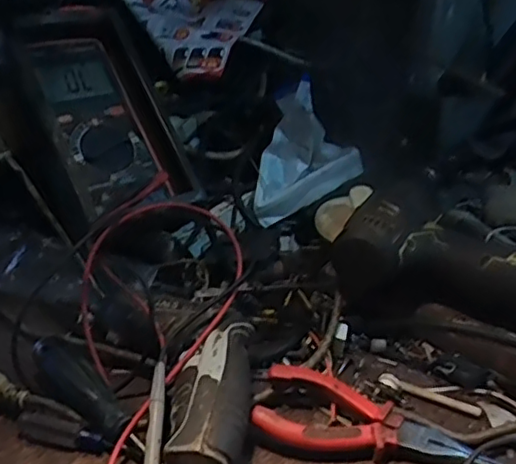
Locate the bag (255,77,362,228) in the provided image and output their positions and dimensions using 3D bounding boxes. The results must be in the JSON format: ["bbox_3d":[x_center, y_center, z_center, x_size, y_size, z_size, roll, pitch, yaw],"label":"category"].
[{"bbox_3d":[0.051,-0.081,0.602,0.095,0.104,0.122,6,30,13],"label":"bag"}]

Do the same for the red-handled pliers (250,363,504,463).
[{"bbox_3d":[0.071,0.120,0.376,0.141,0.027,0.050,10,31,18],"label":"red-handled pliers"}]

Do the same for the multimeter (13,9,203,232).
[{"bbox_3d":[-0.135,-0.110,0.531,0.107,0.052,0.223,-17,70,-26],"label":"multimeter"}]

